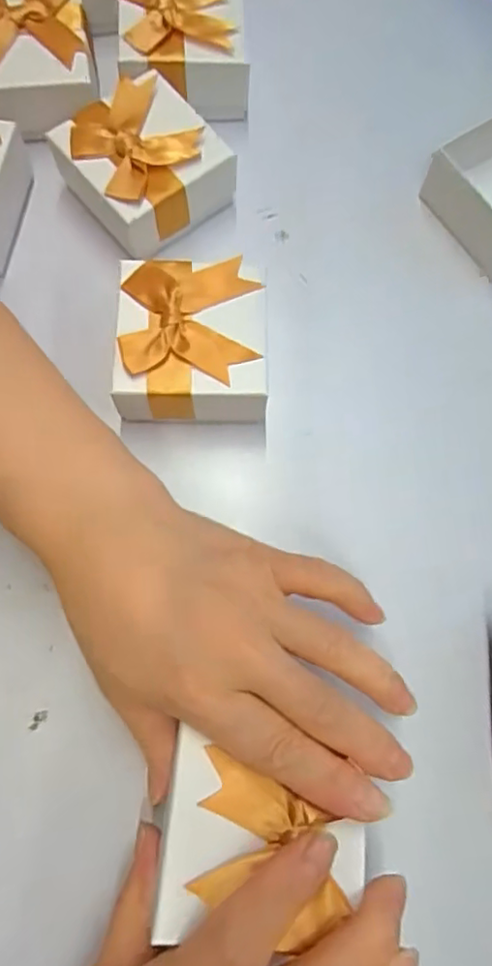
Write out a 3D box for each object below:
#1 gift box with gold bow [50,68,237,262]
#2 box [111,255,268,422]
[{"bbox_3d":[-0.053,-0.166,0.315,0.071,0.046,0.068,-37,77,-11],"label":"gift box with gold bow"},{"bbox_3d":[-0.025,-0.067,0.287,0.069,0.041,0.069,-2,74,-1],"label":"box"}]

